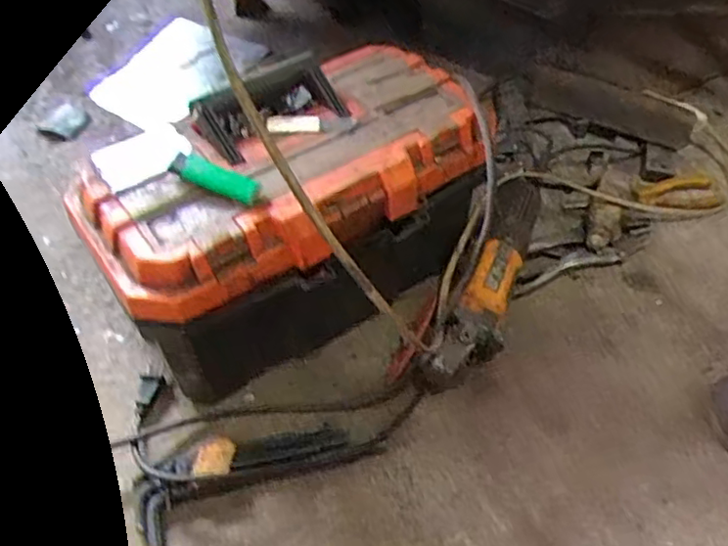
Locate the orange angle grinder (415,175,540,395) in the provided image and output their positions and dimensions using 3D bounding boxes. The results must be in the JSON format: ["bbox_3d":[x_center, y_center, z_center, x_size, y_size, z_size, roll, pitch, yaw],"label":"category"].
[{"bbox_3d":[0.136,0.006,0.695,0.064,0.077,0.281,20,53,15],"label":"orange angle grinder"}]

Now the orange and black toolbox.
[{"bbox_3d":[-0.061,-0.047,0.651,0.366,0.209,0.219,-30,57,-23],"label":"orange and black toolbox"}]

